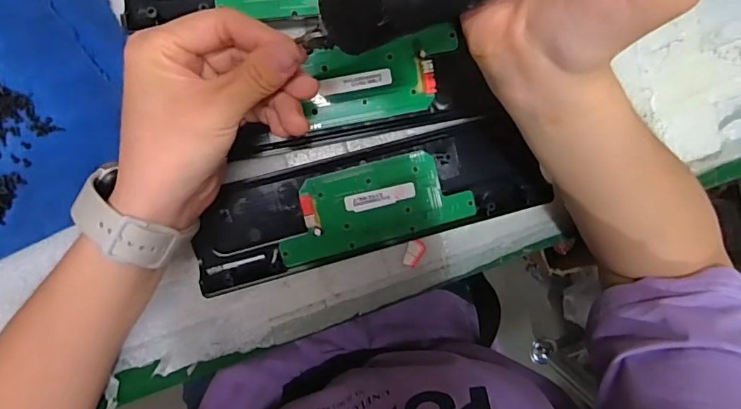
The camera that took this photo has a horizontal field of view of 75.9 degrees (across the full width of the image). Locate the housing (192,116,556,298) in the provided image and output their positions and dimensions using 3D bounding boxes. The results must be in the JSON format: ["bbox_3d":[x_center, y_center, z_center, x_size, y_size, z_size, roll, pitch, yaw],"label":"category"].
[{"bbox_3d":[-0.001,-0.002,0.333,0.235,0.026,0.073,-15,99,-6],"label":"housing"}]

